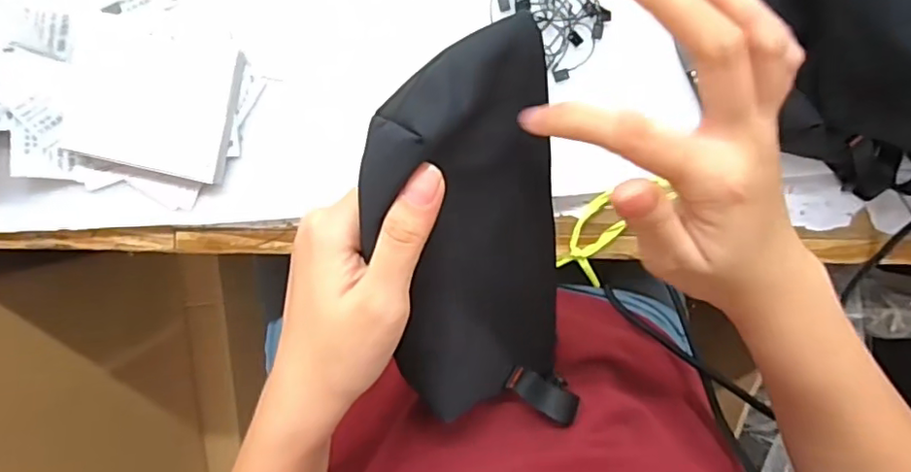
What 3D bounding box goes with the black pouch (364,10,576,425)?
[{"bbox_3d":[0.010,0.012,0.275,0.084,0.046,0.194,-10,119,-1],"label":"black pouch"}]

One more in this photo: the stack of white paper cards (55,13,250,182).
[{"bbox_3d":[-0.201,-0.093,0.390,0.108,0.021,0.097,12,96,-3],"label":"stack of white paper cards"}]

